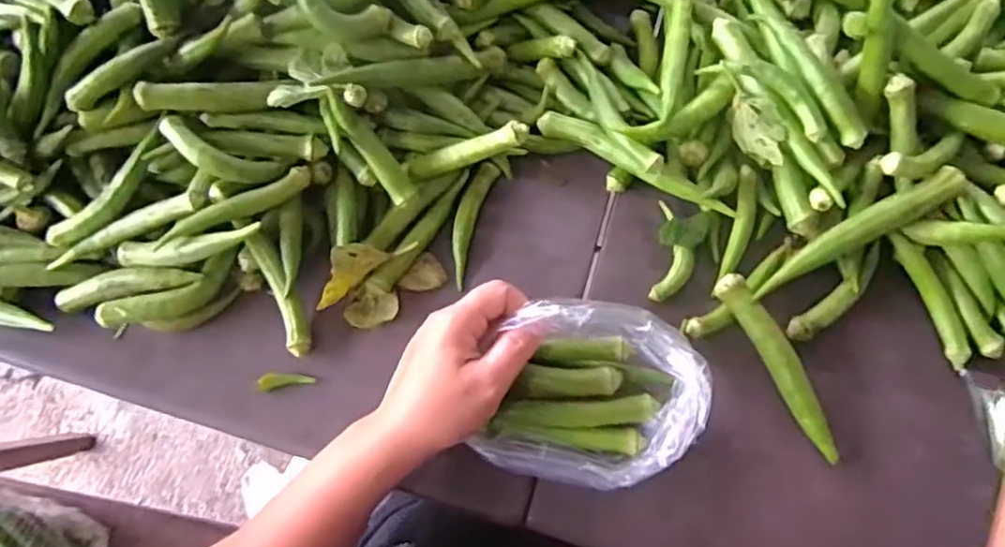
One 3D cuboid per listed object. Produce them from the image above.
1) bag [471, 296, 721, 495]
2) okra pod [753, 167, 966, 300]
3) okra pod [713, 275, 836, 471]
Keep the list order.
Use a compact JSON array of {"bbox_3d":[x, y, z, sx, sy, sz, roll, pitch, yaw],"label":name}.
[{"bbox_3d":[0.059,0.078,0.432,0.137,0.046,0.109,8,72,3],"label":"bag"},{"bbox_3d":[0.250,-0.029,0.476,0.161,0.027,0.021,-25,73,-8],"label":"okra pod"},{"bbox_3d":[0.192,0.061,0.462,0.025,0.024,0.137,-27,73,-8],"label":"okra pod"}]

